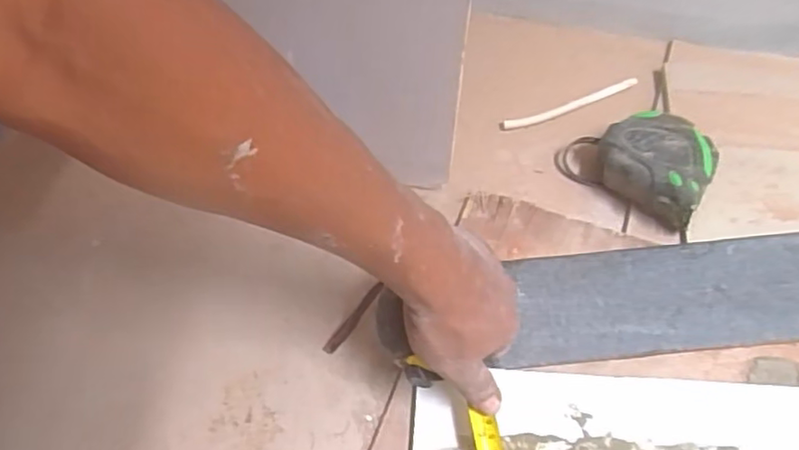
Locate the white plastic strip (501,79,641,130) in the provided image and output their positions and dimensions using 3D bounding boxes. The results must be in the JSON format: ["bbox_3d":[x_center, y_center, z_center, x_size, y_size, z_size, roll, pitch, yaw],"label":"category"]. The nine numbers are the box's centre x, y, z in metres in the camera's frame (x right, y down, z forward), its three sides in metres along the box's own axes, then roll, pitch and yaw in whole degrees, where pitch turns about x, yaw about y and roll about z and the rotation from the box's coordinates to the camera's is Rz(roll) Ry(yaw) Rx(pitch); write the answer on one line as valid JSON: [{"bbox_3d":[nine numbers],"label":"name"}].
[{"bbox_3d":[0.162,-0.114,0.598,0.135,0.004,0.012,-19,64,-7],"label":"white plastic strip"}]

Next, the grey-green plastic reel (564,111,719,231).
[{"bbox_3d":[0.205,-0.058,0.535,0.112,0.045,0.072,31,68,17],"label":"grey-green plastic reel"}]

